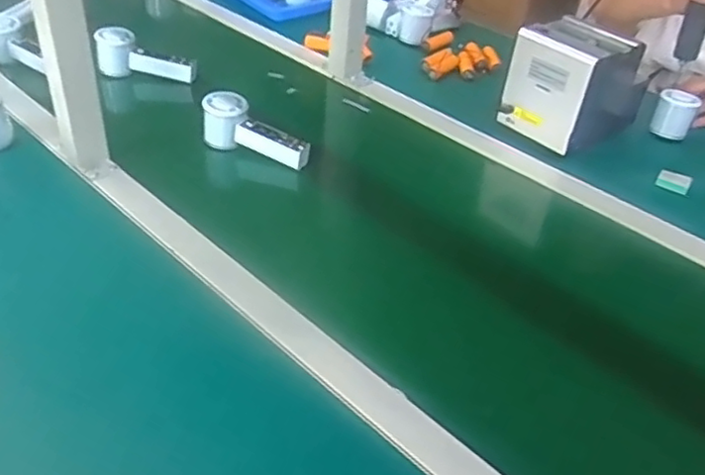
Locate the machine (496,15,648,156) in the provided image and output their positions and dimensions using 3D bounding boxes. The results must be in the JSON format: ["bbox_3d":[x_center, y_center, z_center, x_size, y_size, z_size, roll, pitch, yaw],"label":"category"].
[{"bbox_3d":[0.326,-0.231,0.940,0.186,0.137,0.131,-28,48,-35],"label":"machine"}]

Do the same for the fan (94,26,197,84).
[{"bbox_3d":[-0.318,-0.273,1.009,0.146,0.064,0.046,17,37,-8],"label":"fan"}]

